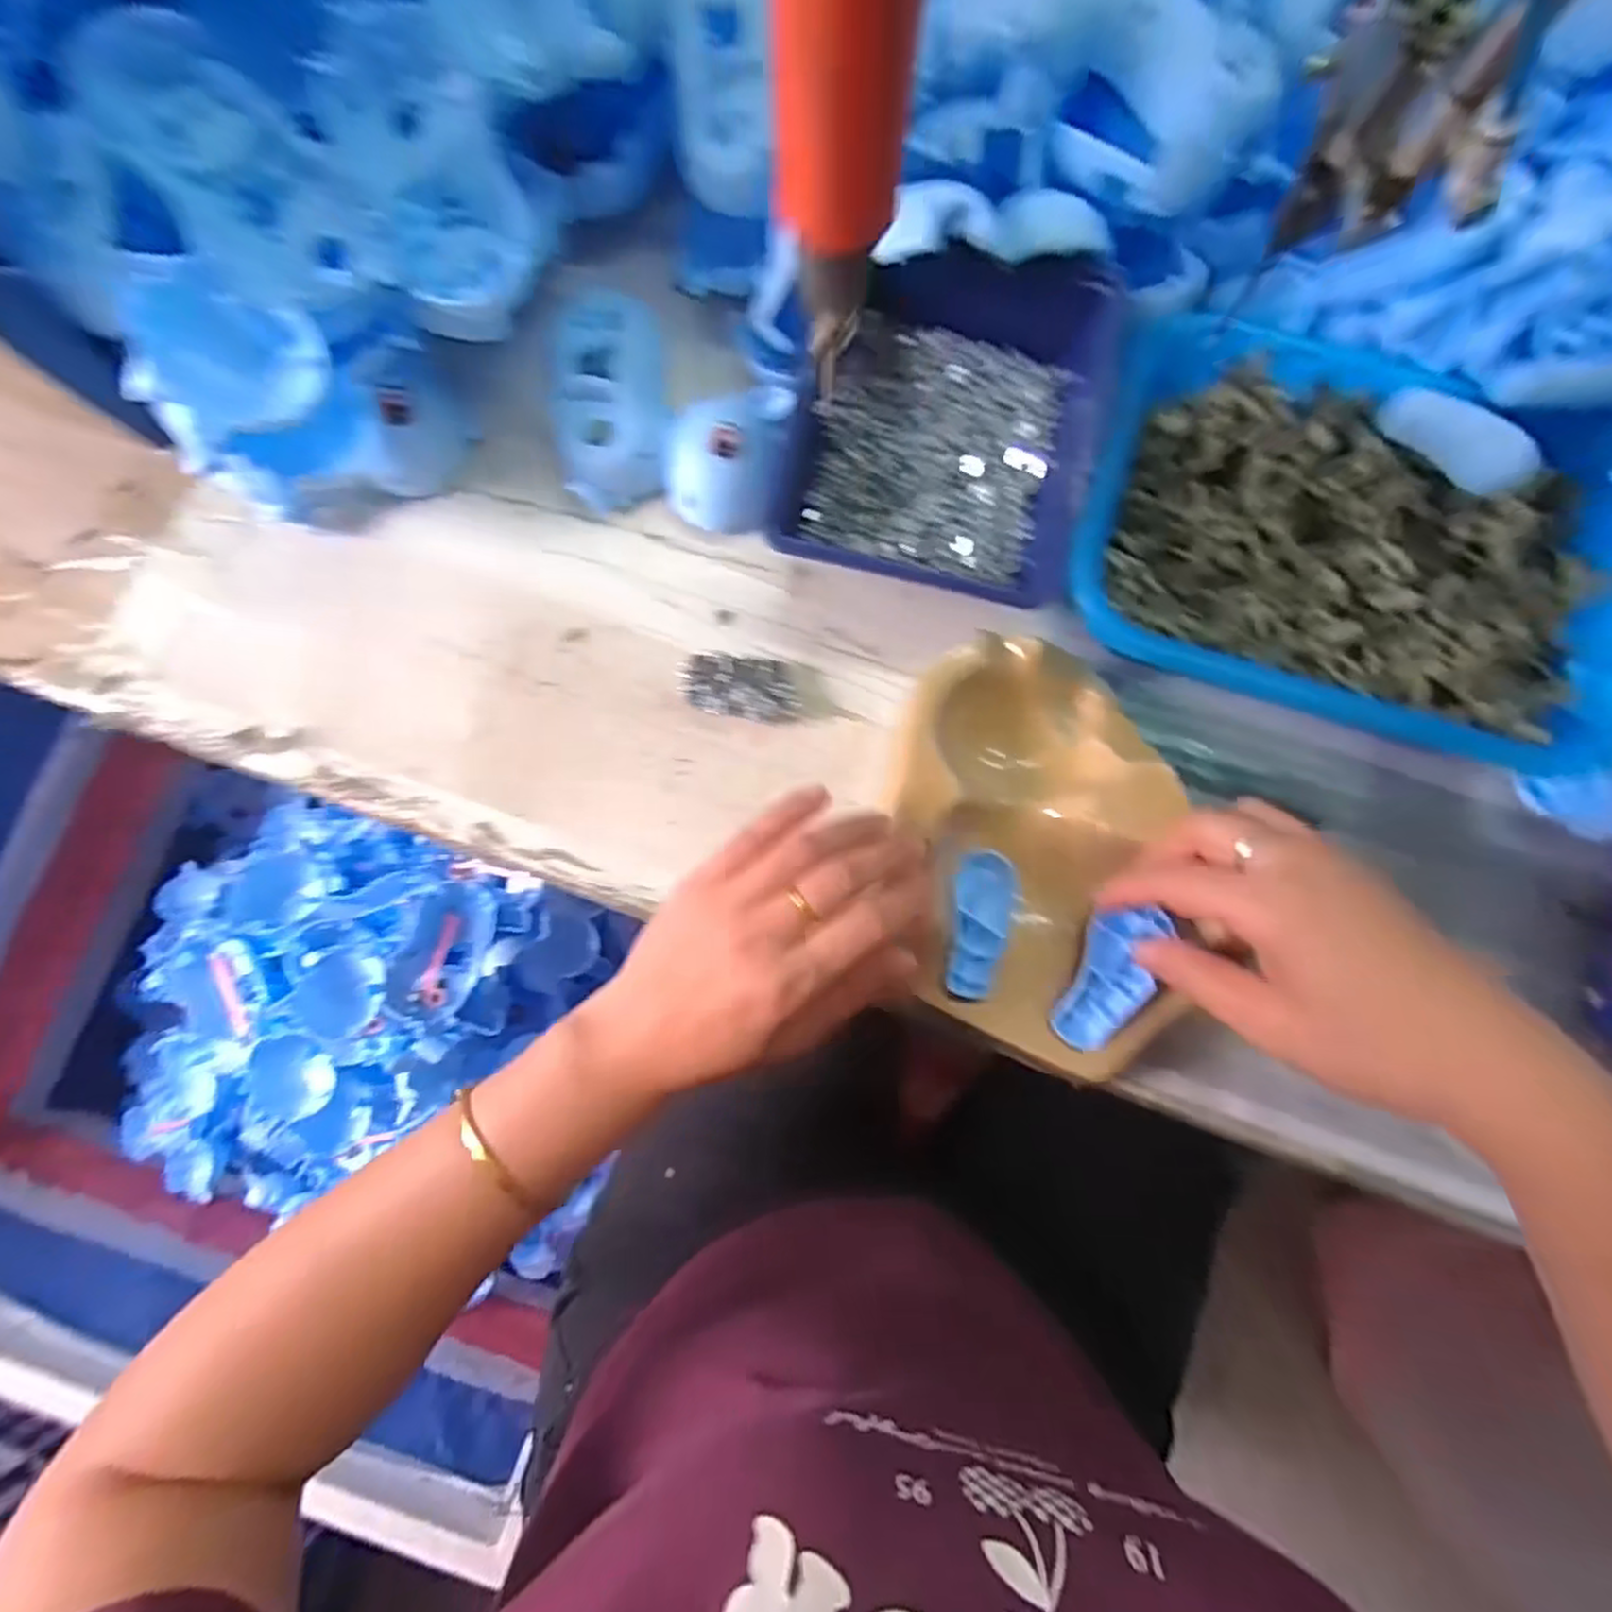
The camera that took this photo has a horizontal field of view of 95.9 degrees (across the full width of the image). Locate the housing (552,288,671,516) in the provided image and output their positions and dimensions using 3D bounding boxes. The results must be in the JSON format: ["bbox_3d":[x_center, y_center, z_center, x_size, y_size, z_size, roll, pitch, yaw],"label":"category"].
[{"bbox_3d":[-0.106,-0.227,0.396,0.056,0.027,0.118,-3,80,-1],"label":"housing"}]

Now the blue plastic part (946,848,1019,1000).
[{"bbox_3d":[0.080,0.054,0.335,0.026,0.008,0.066,12,81,2],"label":"blue plastic part"}]

